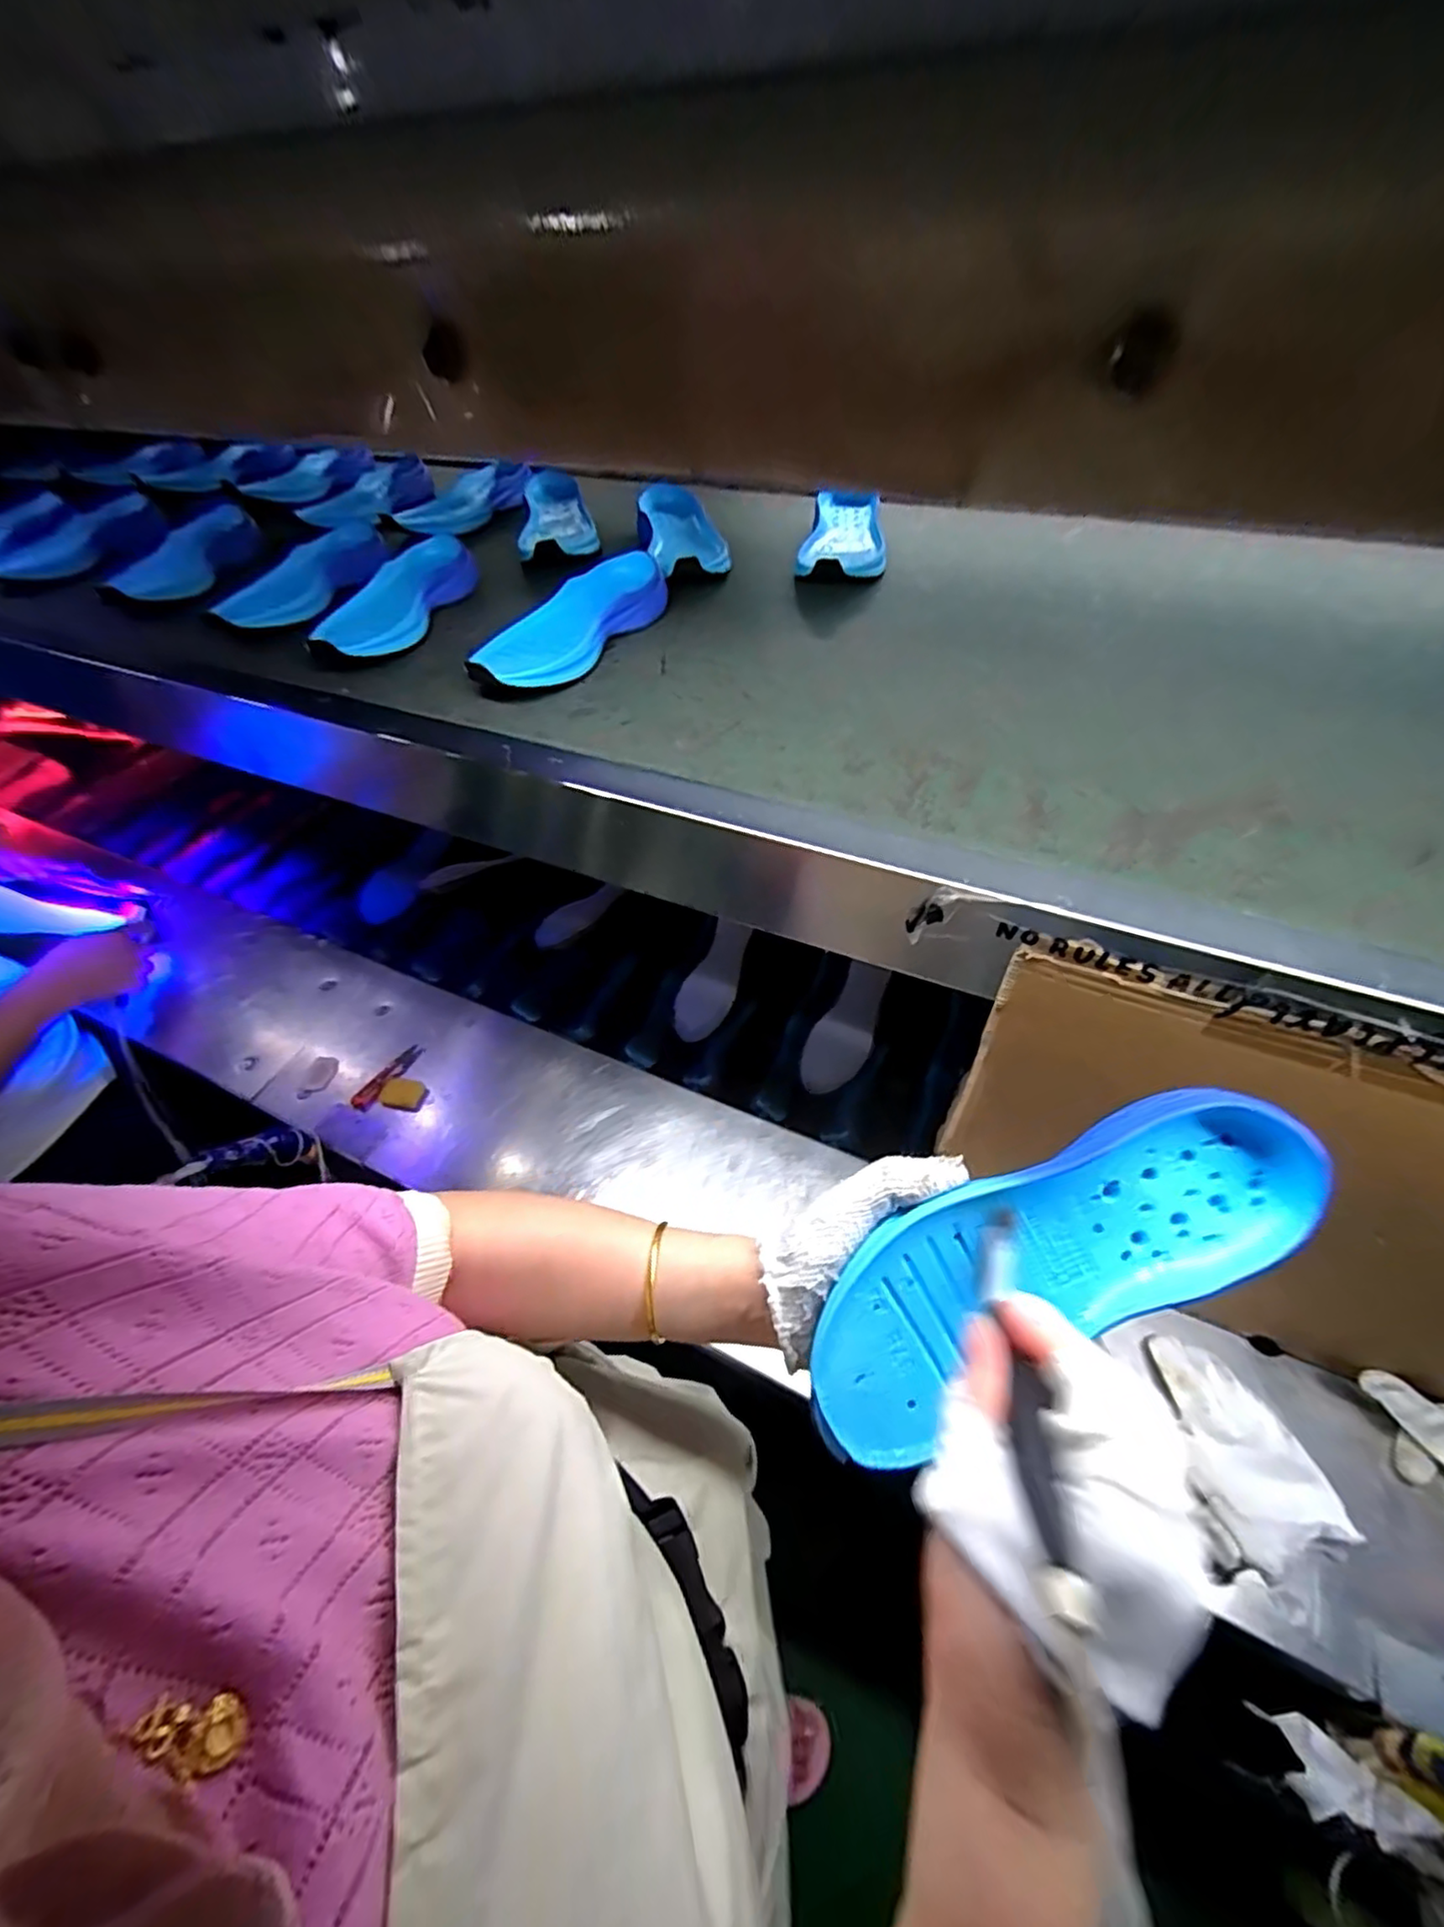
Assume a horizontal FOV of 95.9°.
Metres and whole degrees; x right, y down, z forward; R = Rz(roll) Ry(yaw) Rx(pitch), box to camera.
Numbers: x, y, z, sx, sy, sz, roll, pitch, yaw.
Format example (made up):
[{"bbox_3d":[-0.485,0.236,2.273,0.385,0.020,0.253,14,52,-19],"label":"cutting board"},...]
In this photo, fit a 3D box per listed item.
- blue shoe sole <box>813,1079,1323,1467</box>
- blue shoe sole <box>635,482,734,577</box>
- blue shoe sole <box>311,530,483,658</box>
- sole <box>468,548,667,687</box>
[{"bbox_3d":[0.159,0.141,0.316,0.253,0.038,0.089,-27,77,-2],"label":"blue shoe sole"},{"bbox_3d":[-0.047,-0.517,0.781,0.091,0.046,0.215,-9,50,-5],"label":"blue shoe sole"},{"bbox_3d":[-0.352,-0.398,0.702,0.101,0.030,0.243,9,50,10],"label":"blue shoe sole"},{"bbox_3d":[-0.149,-0.335,0.640,0.097,0.037,0.248,20,53,18],"label":"sole"}]

